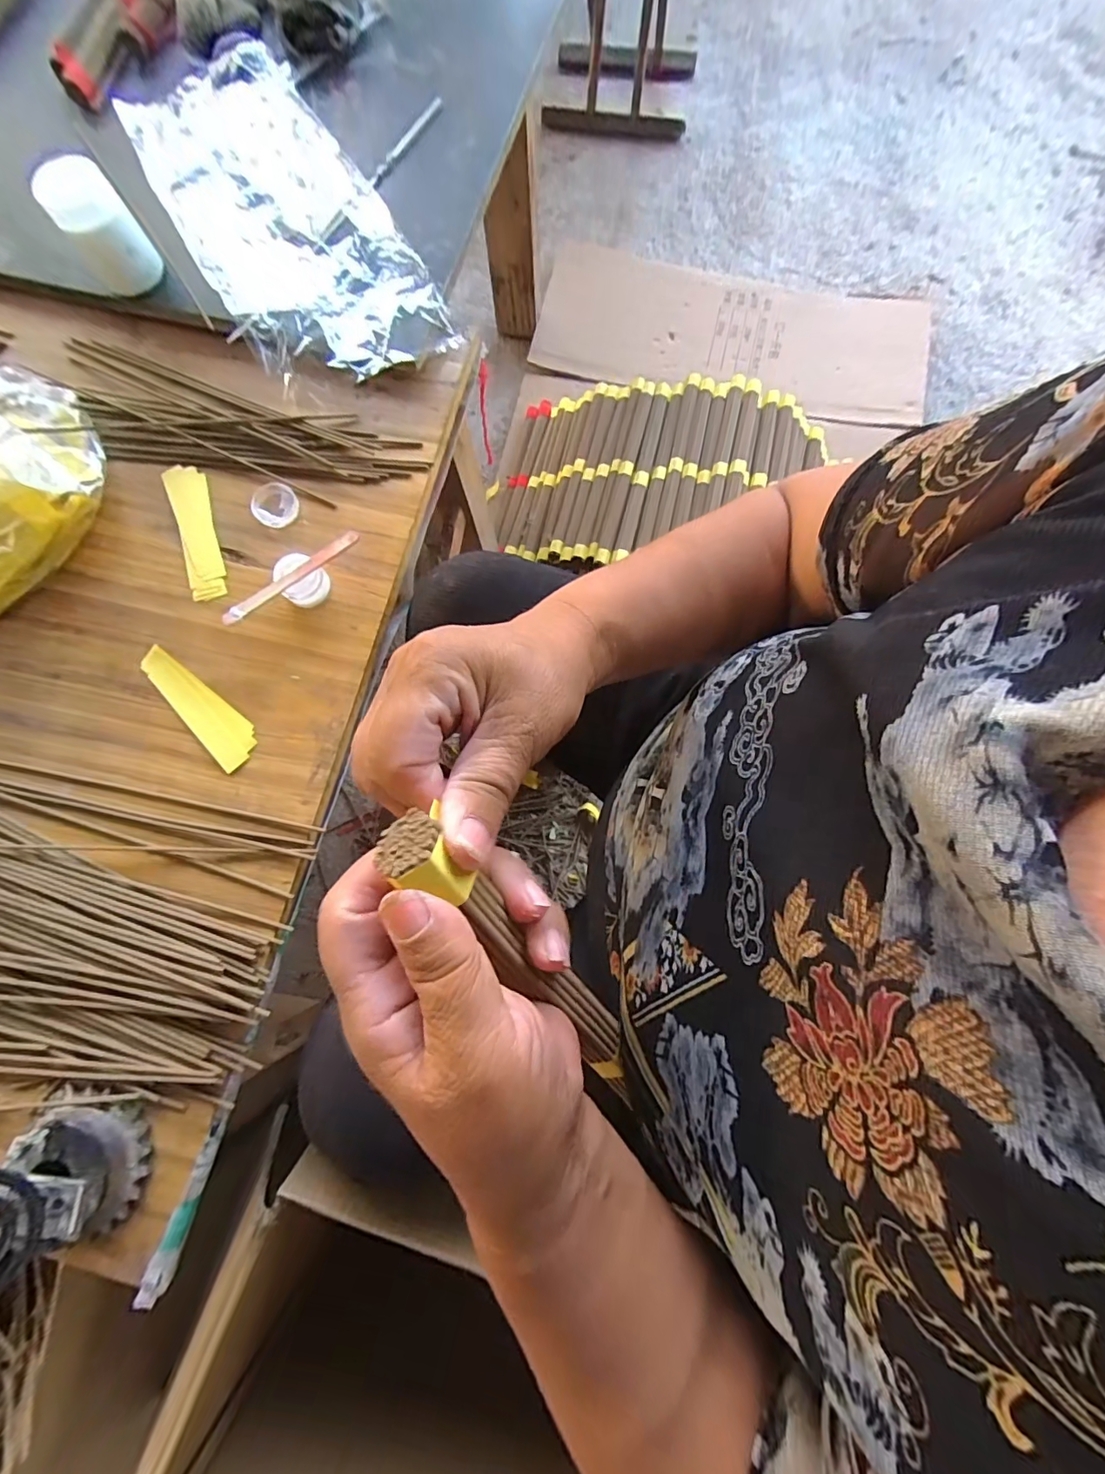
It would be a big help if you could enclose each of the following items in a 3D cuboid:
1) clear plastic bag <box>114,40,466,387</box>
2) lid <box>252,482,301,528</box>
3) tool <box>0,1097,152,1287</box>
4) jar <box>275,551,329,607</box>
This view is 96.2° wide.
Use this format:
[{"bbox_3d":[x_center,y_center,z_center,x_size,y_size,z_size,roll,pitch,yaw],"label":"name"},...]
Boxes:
[{"bbox_3d":[-0.256,-0.490,0.466,0.172,0.036,0.396,-30,80,-5],"label":"clear plastic bag"},{"bbox_3d":[-0.240,-0.203,0.429,0.038,0.007,0.042,-19,79,-3],"label":"lid"},{"bbox_3d":[-0.308,0.276,0.297,0.082,0.064,0.077,0,79,1],"label":"tool"},{"bbox_3d":[-0.204,-0.130,0.405,0.034,0.026,0.040,-29,80,-5],"label":"jar"}]

